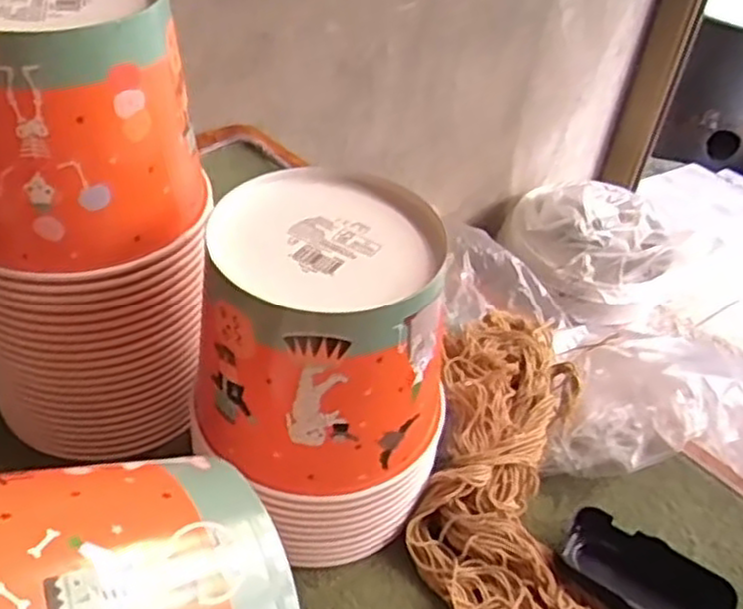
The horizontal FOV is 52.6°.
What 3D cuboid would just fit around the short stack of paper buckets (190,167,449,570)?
[{"bbox_3d":[-0.025,0.041,0.465,0.138,0.194,0.136,9,41,1],"label":"short stack of paper buckets"}]

